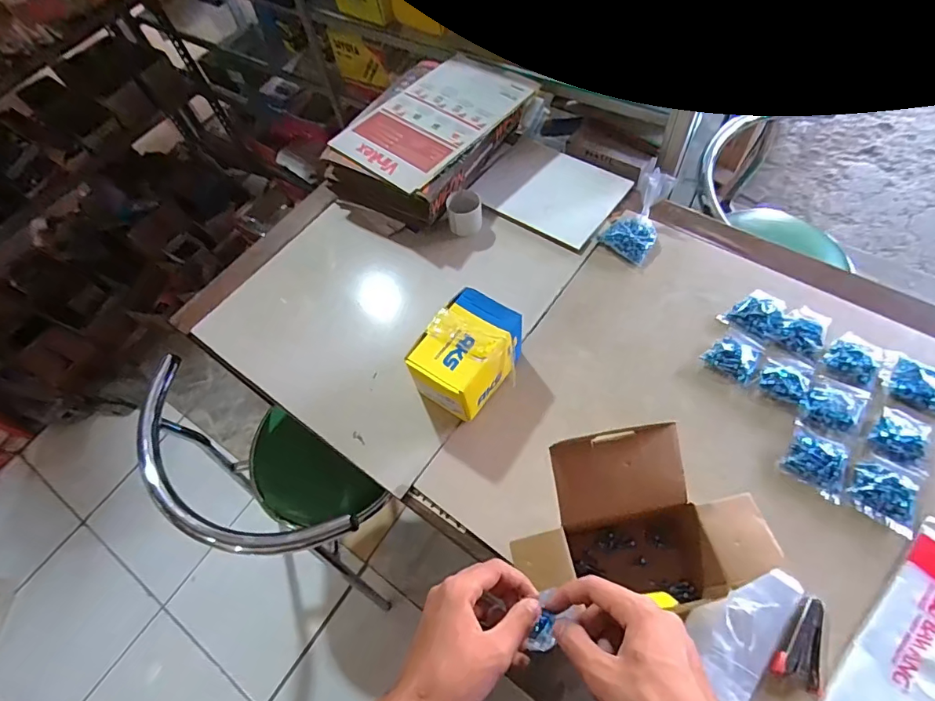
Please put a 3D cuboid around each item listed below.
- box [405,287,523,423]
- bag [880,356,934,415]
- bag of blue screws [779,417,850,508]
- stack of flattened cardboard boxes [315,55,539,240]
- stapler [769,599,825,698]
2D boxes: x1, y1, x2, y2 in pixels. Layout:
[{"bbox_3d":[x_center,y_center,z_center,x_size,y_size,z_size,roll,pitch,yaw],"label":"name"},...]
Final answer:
[{"bbox_3d":[0.000,0.009,0.671,0.104,0.102,0.144,31,69,21],"label":"box"},{"bbox_3d":[0.605,0.048,0.637,0.082,0.017,0.074,23,67,18],"label":"bag"},{"bbox_3d":[0.444,0.136,0.598,0.068,0.021,0.079,29,68,20],"label":"bag of blue screws"},{"bbox_3d":[-0.068,-0.404,0.915,0.250,0.120,0.381,29,69,20],"label":"stack of flattened cardboard boxes"},{"bbox_3d":[0.365,0.314,0.513,0.048,0.015,0.087,22,66,17],"label":"stapler"}]

